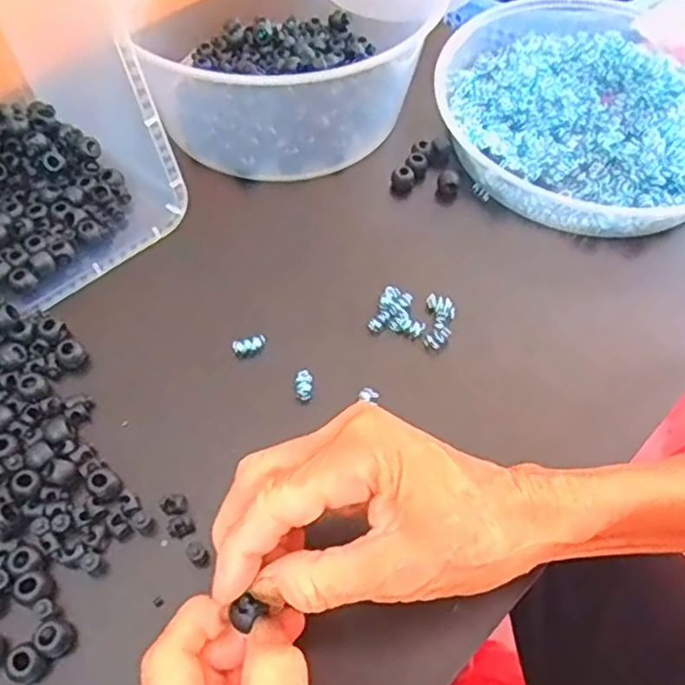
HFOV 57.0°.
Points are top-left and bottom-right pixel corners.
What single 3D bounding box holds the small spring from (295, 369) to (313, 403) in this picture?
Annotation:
[{"bbox_3d":[-0.022,0.024,0.350,0.010,0.008,0.016,0,59,-2],"label":"small spring"}]

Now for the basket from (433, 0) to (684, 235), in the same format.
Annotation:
[{"bbox_3d":[0.181,-0.164,0.456,0.216,0.058,0.207,1,59,-1],"label":"basket"}]

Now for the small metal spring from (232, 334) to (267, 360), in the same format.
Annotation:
[{"bbox_3d":[-0.053,0.003,0.367,0.019,0.008,0.010,-17,61,-12],"label":"small metal spring"}]

